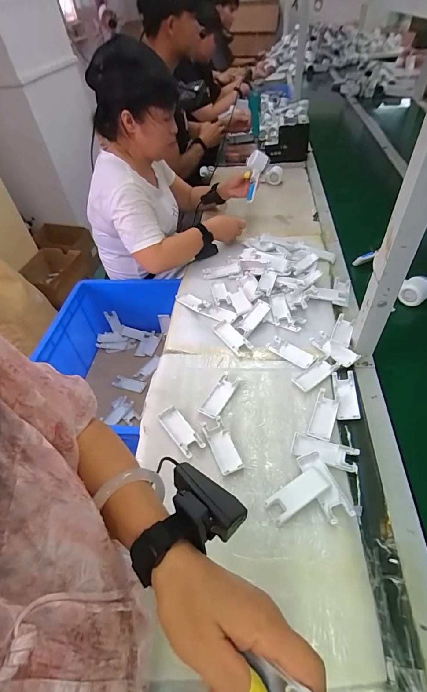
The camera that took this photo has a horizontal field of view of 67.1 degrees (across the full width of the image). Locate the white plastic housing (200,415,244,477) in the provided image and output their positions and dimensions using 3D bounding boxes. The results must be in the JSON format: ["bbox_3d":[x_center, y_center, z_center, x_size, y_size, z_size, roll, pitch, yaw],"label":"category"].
[{"bbox_3d":[0.015,0.173,0.566,0.040,0.010,0.100,-21,50,-14],"label":"white plastic housing"}]

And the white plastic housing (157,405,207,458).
[{"bbox_3d":[-0.061,0.155,0.591,0.038,0.012,0.100,-33,54,-22],"label":"white plastic housing"}]

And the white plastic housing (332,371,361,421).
[{"bbox_3d":[0.253,0.093,0.614,0.040,0.012,0.103,5,49,9],"label":"white plastic housing"}]

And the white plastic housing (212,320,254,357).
[{"bbox_3d":[0.041,-0.021,0.729,0.040,0.014,0.101,-32,53,-22],"label":"white plastic housing"}]

